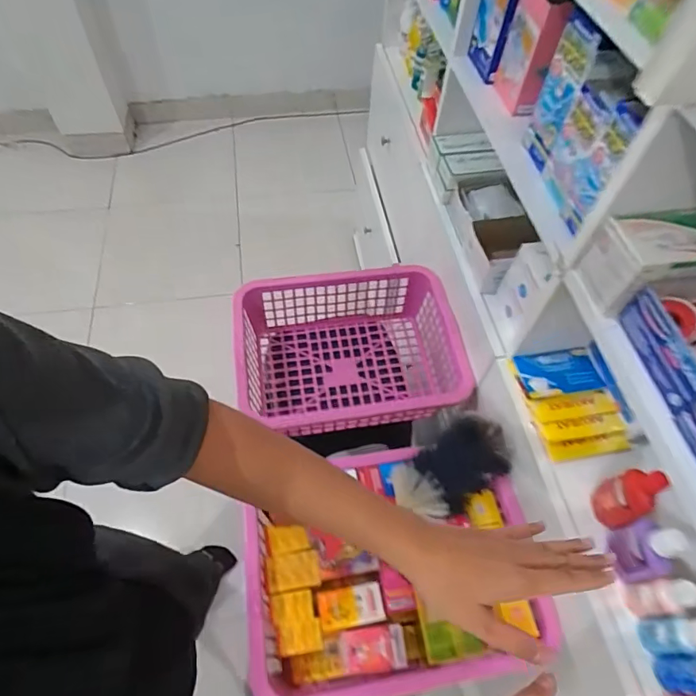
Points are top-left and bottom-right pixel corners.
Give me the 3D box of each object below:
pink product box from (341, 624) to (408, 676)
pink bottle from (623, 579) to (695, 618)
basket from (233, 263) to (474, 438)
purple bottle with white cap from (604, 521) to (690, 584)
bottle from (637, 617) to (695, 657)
[{"bbox_3d":[0.036,0.409,0.638,0.085,0.017,0.052,-4,58,-6],"label":"pink product box"},{"bbox_3d":[0.346,0.278,0.524,0.041,0.088,0.034,-3,58,-5],"label":"pink bottle"},{"bbox_3d":[0.012,0.017,0.915,0.399,0.154,0.298,-7,58,-8],"label":"basket"},{"bbox_3d":[0.336,0.231,0.535,0.028,0.108,0.057,-12,59,-11],"label":"purple bottle with white cap"},{"bbox_3d":[0.355,0.311,0.507,0.034,0.091,0.034,-2,58,-5],"label":"bottle"}]

